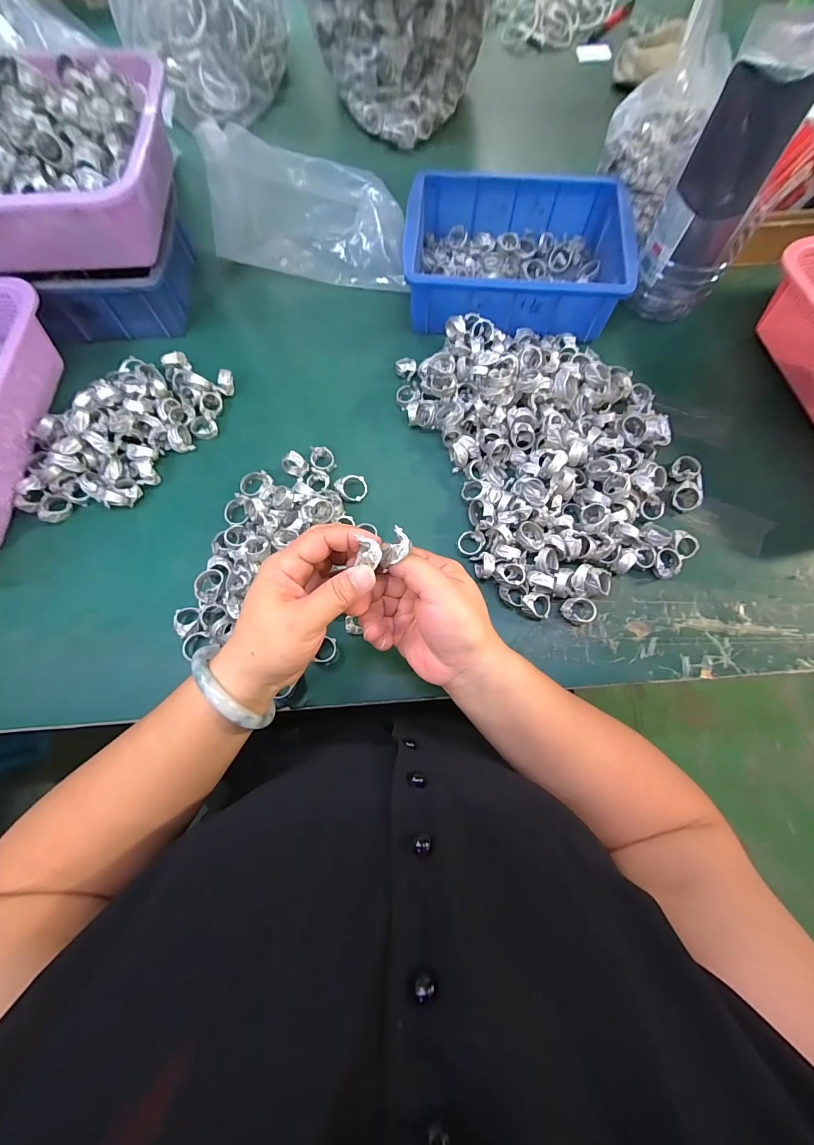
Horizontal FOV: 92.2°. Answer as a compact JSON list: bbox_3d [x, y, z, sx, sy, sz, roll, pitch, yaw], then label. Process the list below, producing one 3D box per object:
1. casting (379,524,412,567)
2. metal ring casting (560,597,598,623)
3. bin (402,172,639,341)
[{"bbox_3d":[-0.008,-0.016,0.263,0.017,0.011,0.027,32,75,11],"label":"casting"},{"bbox_3d":[0.160,0.036,0.367,0.030,0.013,0.023,-4,71,0],"label":"metal ring casting"},{"bbox_3d":[0.123,-0.369,0.466,0.236,0.077,0.176,2,71,2],"label":"bin"}]

